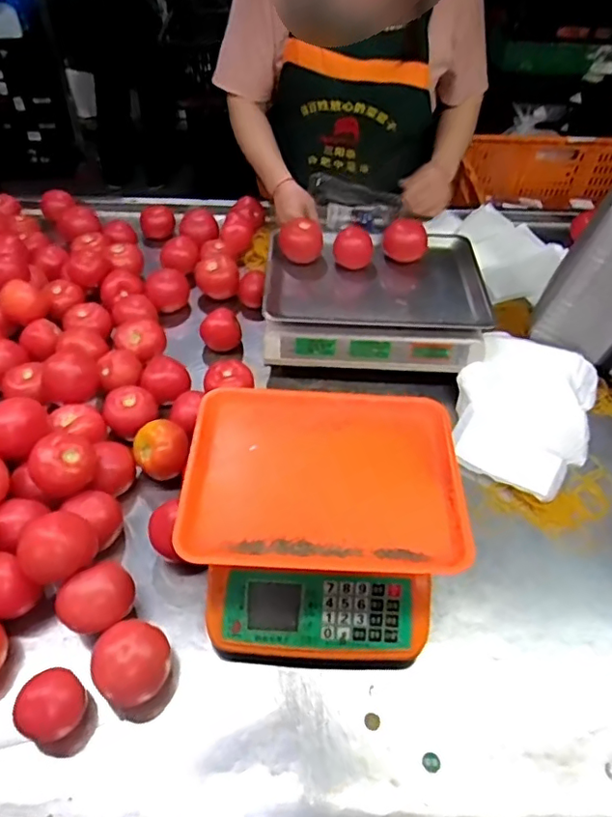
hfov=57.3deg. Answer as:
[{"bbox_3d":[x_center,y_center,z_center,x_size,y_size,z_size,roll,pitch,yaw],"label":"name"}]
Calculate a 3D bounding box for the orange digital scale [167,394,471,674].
[{"bbox_3d":[0.017,0.126,0.646,0.291,0.127,0.289,3,48,-1],"label":"orange digital scale"}]

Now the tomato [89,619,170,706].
[{"bbox_3d":[-0.176,0.260,0.571,0.074,0.079,0.072,-22,53,-21],"label":"tomato"}]

